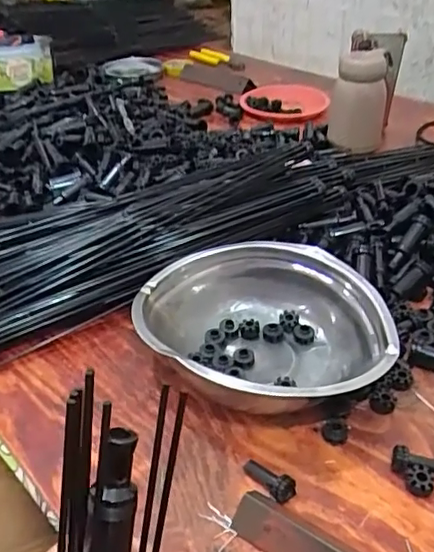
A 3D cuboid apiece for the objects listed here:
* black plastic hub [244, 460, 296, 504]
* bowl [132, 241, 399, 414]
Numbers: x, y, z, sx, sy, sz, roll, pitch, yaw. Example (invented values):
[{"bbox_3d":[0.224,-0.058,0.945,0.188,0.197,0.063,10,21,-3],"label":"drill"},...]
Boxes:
[{"bbox_3d":[0.036,0.144,0.397,0.017,0.018,0.038,-28,44,-33],"label":"black plastic hub"},{"bbox_3d":[0.046,0.047,0.488,0.183,0.066,0.201,0,36,0],"label":"bowl"}]

